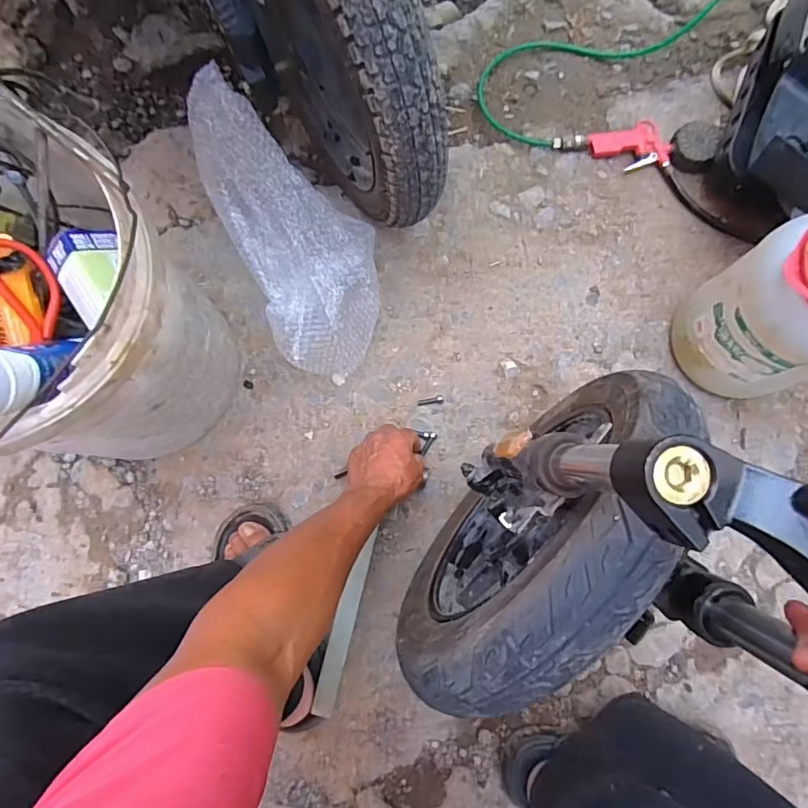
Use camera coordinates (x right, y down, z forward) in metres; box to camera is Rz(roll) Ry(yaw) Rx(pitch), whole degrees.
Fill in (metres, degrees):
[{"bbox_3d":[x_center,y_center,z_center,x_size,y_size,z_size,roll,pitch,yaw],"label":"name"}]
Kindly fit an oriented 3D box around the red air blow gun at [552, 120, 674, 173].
[{"bbox_3d":[0.328,-0.409,0.792,0.174,0.024,0.078,-4,81,0],"label":"red air blow gun"}]

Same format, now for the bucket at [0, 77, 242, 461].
[{"bbox_3d":[-0.376,-0.096,0.536,0.334,0.353,0.308,9,81,2],"label":"bucket"}]

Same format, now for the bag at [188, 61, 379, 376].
[{"bbox_3d":[-0.151,-0.232,0.658,0.167,0.084,0.390,-30,99,-4],"label":"bag"}]

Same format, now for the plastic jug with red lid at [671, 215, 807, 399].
[{"bbox_3d":[0.463,-0.106,0.611,0.149,0.284,0.152,-2,81,0],"label":"plastic jug with red lid"}]

